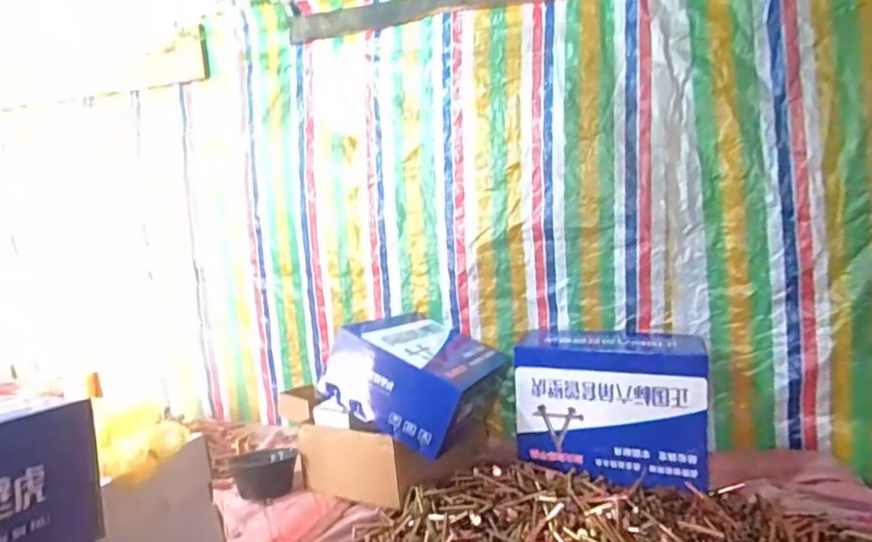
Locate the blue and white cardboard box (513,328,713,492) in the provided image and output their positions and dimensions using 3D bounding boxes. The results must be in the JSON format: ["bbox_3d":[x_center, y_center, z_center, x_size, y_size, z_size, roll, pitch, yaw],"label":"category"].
[{"bbox_3d":[0.394,0.296,1.271,0.393,0.272,0.183,-1,6,21],"label":"blue and white cardboard box"}]

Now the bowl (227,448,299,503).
[{"bbox_3d":[-0.393,0.465,1.286,0.142,0.072,0.142,-3,6,0],"label":"bowl"}]

